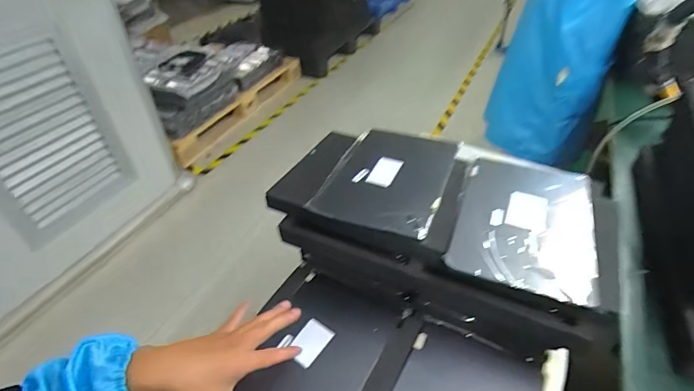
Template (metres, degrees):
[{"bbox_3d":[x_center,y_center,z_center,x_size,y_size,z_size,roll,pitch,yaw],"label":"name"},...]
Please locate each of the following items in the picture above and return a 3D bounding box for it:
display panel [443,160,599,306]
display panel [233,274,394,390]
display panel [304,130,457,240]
[{"bbox_3d":[0.245,0.030,0.540,0.173,0.014,0.249,14,44,18],"label":"display panel"},{"bbox_3d":[-0.046,0.229,0.533,0.150,0.020,0.247,17,45,22],"label":"display panel"},{"bbox_3d":[0.068,-0.034,0.627,0.181,0.018,0.248,14,44,18],"label":"display panel"}]

